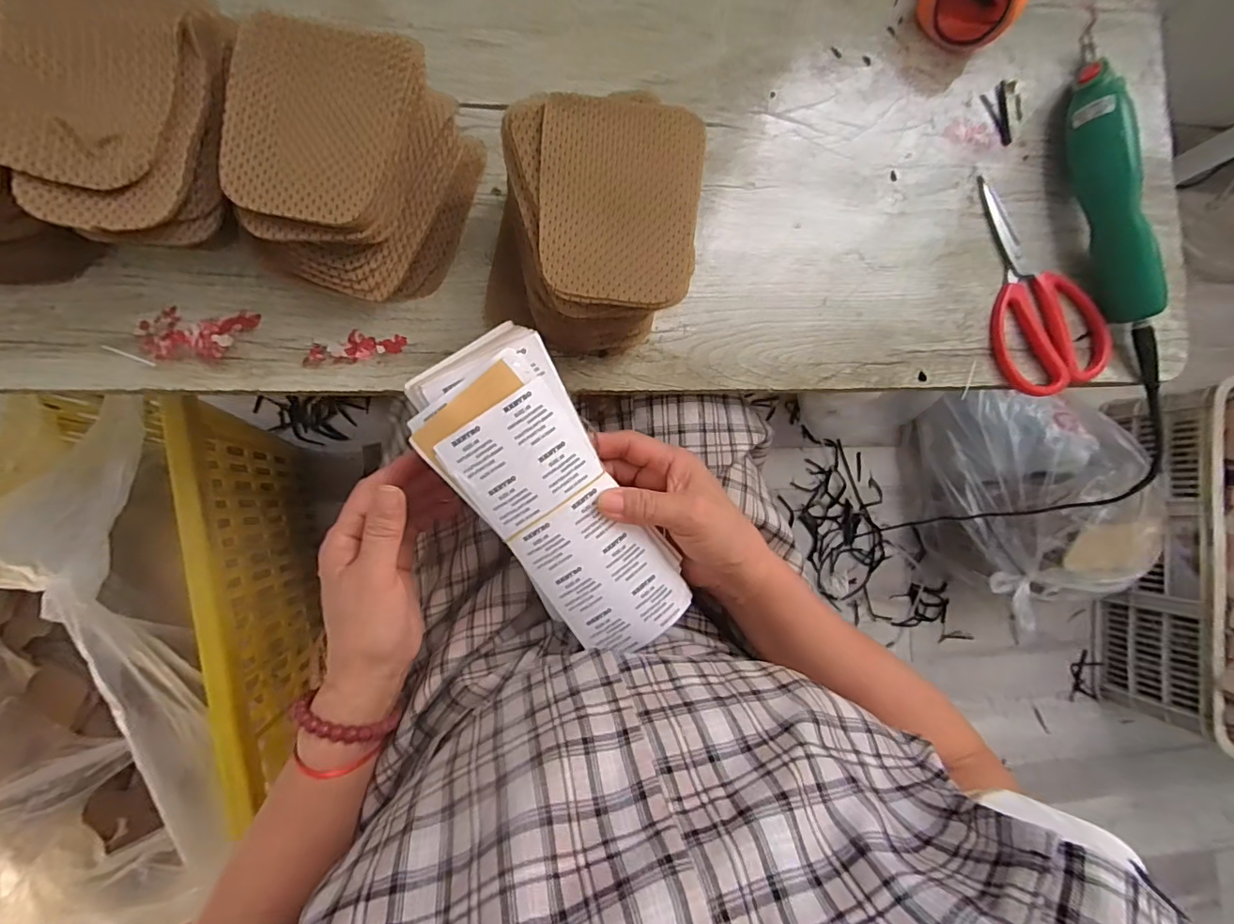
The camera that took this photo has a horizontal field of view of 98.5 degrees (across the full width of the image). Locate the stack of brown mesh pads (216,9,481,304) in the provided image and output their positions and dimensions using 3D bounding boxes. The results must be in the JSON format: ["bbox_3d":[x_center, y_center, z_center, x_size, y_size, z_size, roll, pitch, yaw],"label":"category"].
[{"bbox_3d":[-0.167,-0.185,0.339,0.126,0.081,0.150,19,84,-6],"label":"stack of brown mesh pads"}]

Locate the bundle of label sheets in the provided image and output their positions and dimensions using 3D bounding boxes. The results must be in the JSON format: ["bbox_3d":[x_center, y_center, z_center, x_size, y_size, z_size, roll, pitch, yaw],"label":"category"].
[{"bbox_3d":[-0.036,0.026,0.327,0.087,0.028,0.211,-35,104,-9],"label":"bundle of label sheets"}]

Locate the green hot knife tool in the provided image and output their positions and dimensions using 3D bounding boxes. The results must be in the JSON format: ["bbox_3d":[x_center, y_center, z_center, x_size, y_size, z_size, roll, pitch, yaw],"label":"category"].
[{"bbox_3d":[0.398,-0.220,0.432,0.032,0.050,0.211,-9,87,-8],"label":"green hot knife tool"}]

